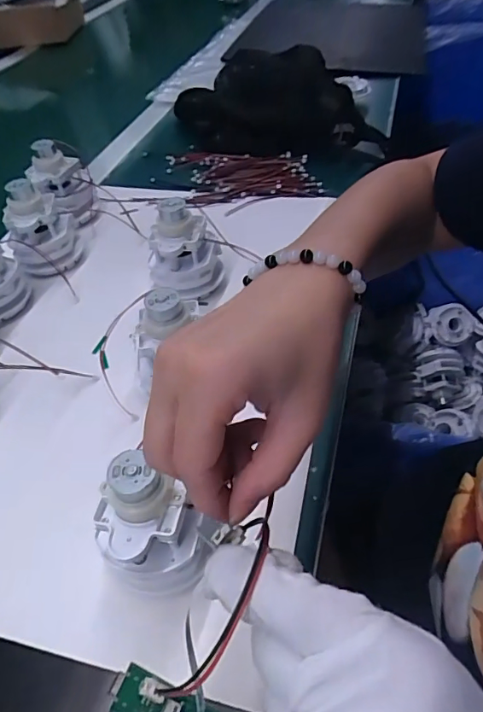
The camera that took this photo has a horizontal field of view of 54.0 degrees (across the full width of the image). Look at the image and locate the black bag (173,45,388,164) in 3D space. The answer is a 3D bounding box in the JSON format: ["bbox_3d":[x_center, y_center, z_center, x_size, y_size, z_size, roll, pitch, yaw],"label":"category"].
[{"bbox_3d":[0.051,-0.336,0.632,0.266,0.096,0.161,-5,47,-1],"label":"black bag"}]

